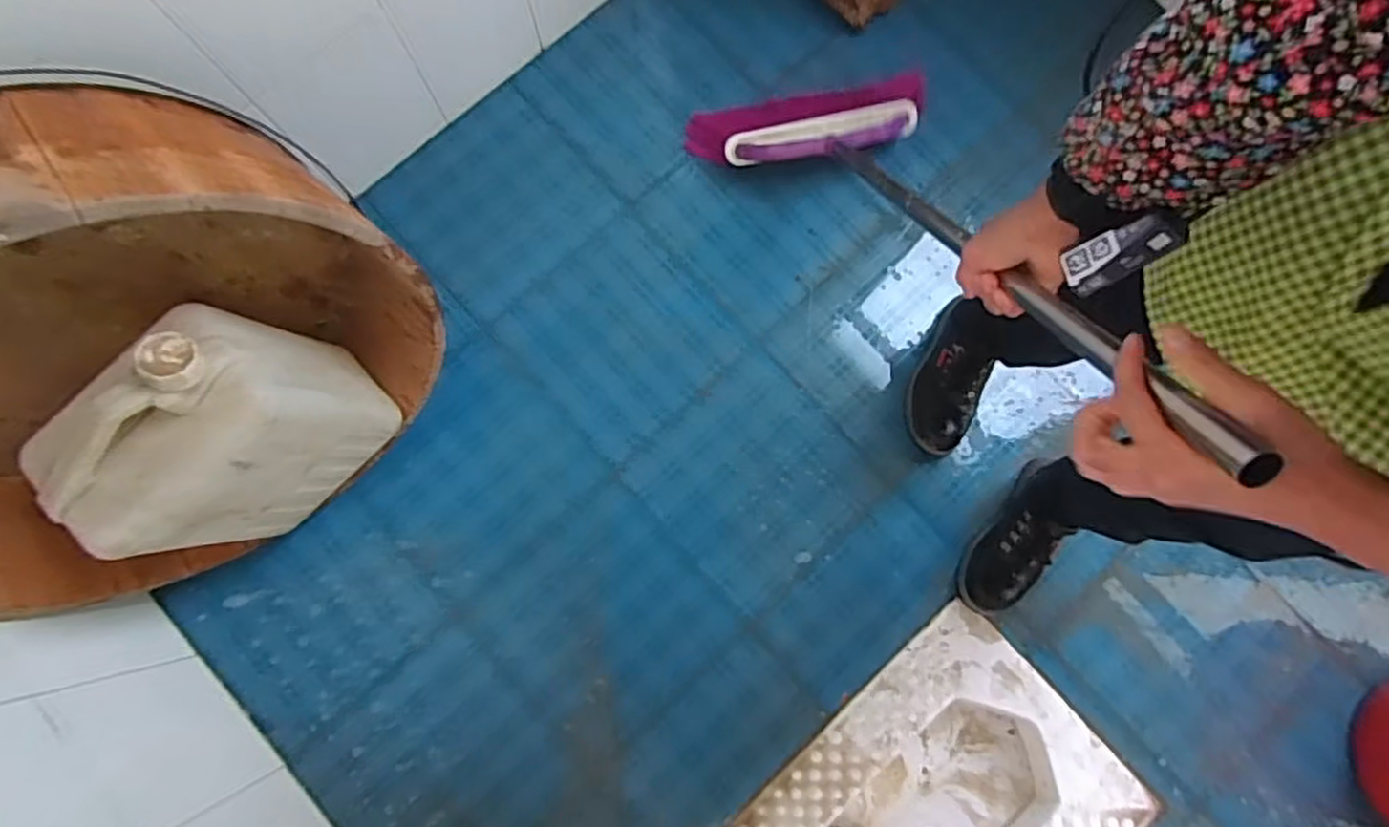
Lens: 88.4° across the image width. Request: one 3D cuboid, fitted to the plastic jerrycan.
[{"bbox_3d":[-0.525,0.029,0.808,0.277,0.321,0.140,-39,84,-8],"label":"plastic jerrycan"}]

